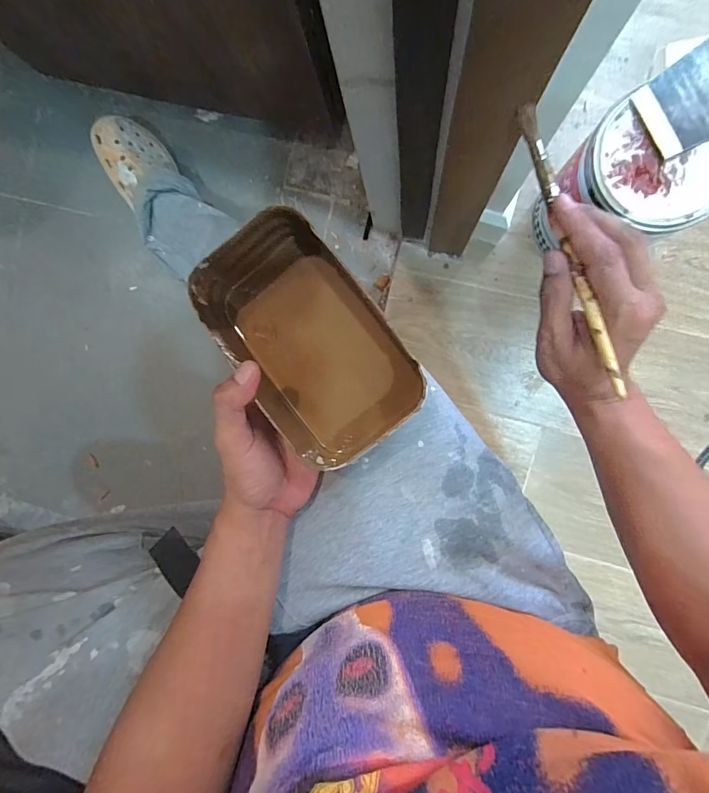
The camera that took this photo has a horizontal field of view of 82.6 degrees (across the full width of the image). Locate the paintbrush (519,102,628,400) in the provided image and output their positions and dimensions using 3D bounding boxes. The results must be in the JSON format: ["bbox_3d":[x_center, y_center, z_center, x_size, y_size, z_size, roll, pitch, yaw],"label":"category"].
[{"bbox_3d":[0.149,-0.105,0.280,0.011,0.009,0.206,-16,86,9],"label":"paintbrush"}]

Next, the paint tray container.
[{"bbox_3d":[-0.037,-0.036,0.313,0.121,0.068,0.179,-38,88,9],"label":"paint tray container"}]

